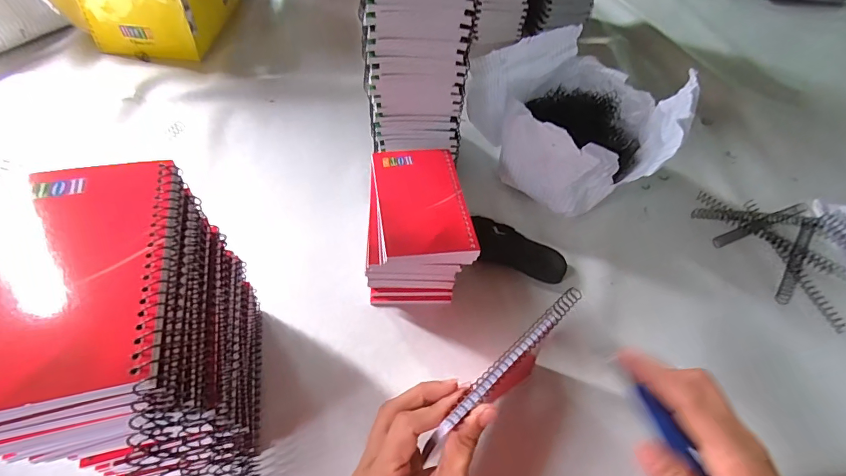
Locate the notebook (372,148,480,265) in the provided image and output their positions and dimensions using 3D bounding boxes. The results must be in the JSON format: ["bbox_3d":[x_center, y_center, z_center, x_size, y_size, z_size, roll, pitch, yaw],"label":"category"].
[{"bbox_3d":[-0.001,-0.035,0.378,0.080,0.013,0.130,-5,55,-8],"label":"notebook"}]

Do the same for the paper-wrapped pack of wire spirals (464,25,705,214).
[{"bbox_3d":[0.188,-0.141,0.503,0.220,0.118,0.191,40,61,22],"label":"paper-wrapped pack of wire spirals"}]

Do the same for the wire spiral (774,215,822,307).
[{"bbox_3d":[0.439,0.015,0.472,0.021,0.013,0.167,39,60,21],"label":"wire spiral"}]

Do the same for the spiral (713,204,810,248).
[{"bbox_3d":[0.411,-0.019,0.490,0.152,0.014,0.014,-17,57,-16],"label":"spiral"}]

